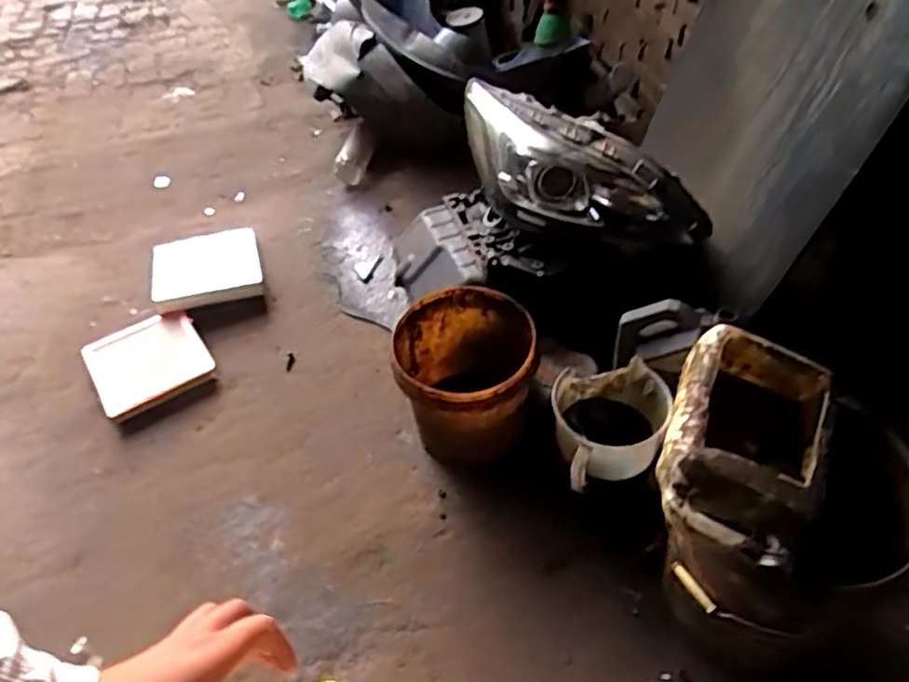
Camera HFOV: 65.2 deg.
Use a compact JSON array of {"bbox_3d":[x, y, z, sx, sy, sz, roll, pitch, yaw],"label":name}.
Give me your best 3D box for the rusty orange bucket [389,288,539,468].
[{"bbox_3d":[0.019,0.087,1.401,0.252,0.288,0.257,-2,49,2],"label":"rusty orange bucket"}]

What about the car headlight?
[{"bbox_3d":[0.208,-0.335,1.469,0.624,0.234,0.168,34,59,29],"label":"car headlight"}]

